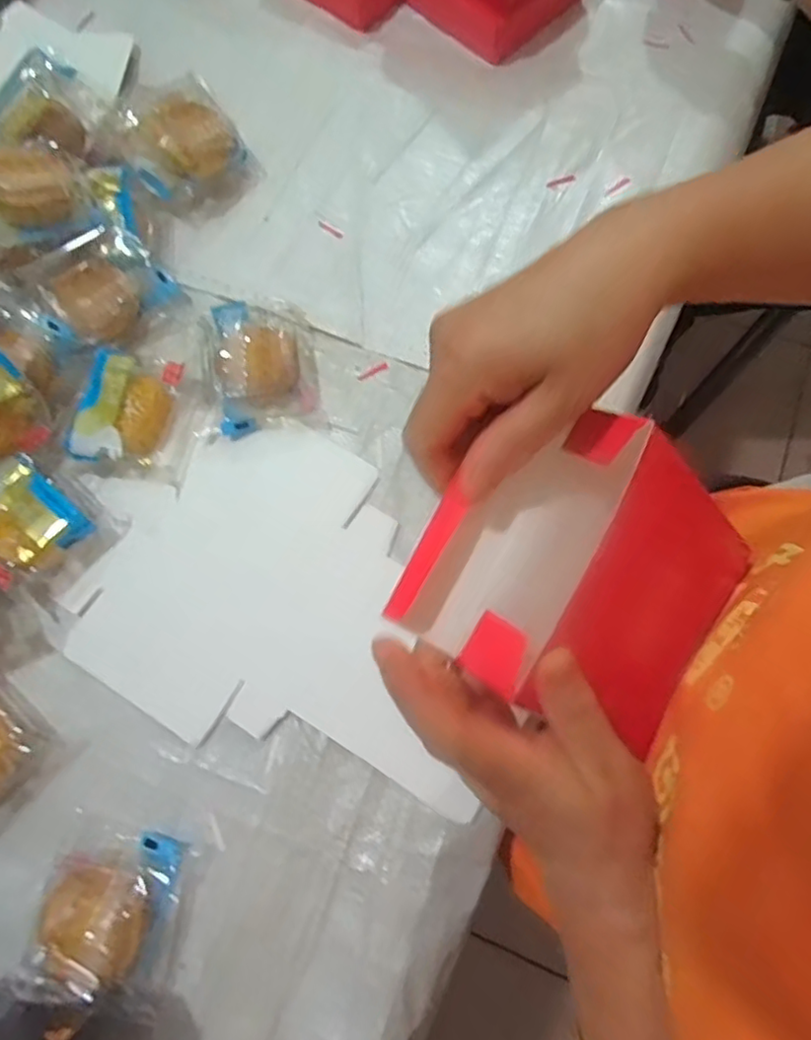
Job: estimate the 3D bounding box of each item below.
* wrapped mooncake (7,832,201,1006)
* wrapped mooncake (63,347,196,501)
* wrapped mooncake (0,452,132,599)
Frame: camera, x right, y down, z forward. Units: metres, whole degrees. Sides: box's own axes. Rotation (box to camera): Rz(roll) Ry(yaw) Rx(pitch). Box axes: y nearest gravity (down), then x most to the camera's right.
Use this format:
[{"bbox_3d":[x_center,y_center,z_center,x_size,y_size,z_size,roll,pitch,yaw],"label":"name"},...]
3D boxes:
[{"bbox_3d":[-0.188,0.249,0.388,0.084,0.045,0.086,9,74,3],"label":"wrapped mooncake"},{"bbox_3d":[-0.211,-0.084,0.484,0.081,0.034,0.098,8,74,3],"label":"wrapped mooncake"},{"bbox_3d":[-0.282,-0.003,0.460,0.105,0.039,0.086,40,79,11],"label":"wrapped mooncake"}]

